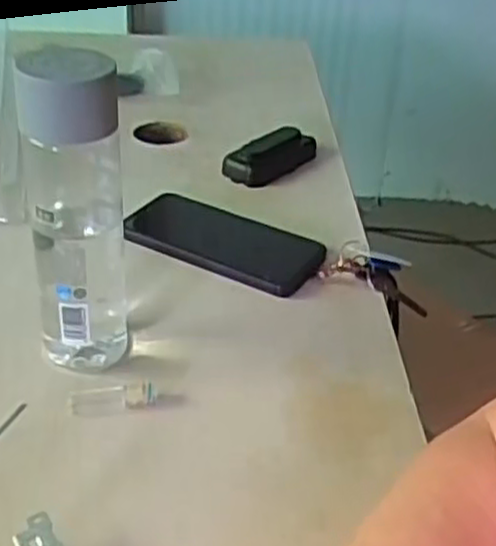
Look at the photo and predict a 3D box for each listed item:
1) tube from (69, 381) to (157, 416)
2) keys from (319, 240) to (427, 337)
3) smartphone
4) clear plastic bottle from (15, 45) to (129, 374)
[{"bbox_3d":[-0.085,0.078,0.484,0.053,0.010,0.019,-3,35,-11],"label":"tube"},{"bbox_3d":[0.113,0.013,0.633,0.052,0.107,0.028,-41,35,14],"label":"keys"},{"bbox_3d":[-0.024,-0.030,0.643,0.170,0.011,0.082,20,38,22],"label":"smartphone"},{"bbox_3d":[-0.102,-0.033,0.468,0.057,0.205,0.063,-6,36,-15],"label":"clear plastic bottle"}]

